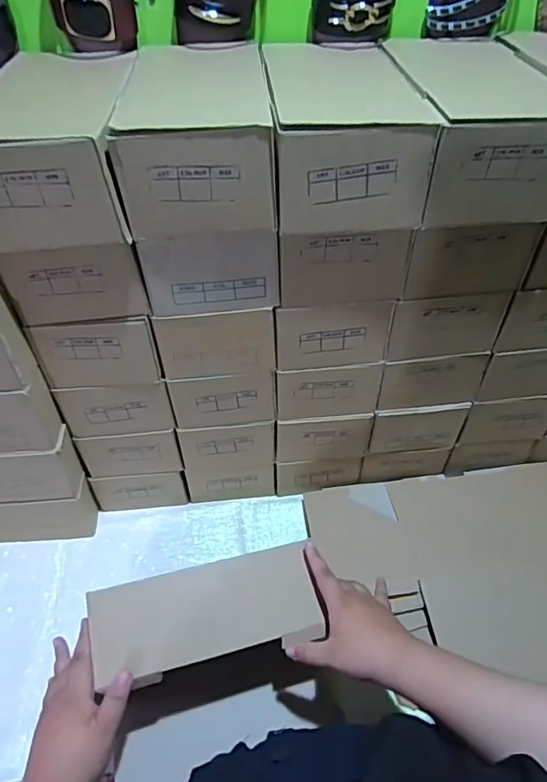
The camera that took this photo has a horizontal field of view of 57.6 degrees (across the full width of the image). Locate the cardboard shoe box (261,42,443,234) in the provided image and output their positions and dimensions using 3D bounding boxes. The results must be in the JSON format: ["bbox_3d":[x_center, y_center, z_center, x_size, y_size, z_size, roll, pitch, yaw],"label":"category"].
[{"bbox_3d":[0.067,-0.281,0.534,0.142,0.108,0.250,-3,46,-2],"label":"cardboard shoe box"}]

